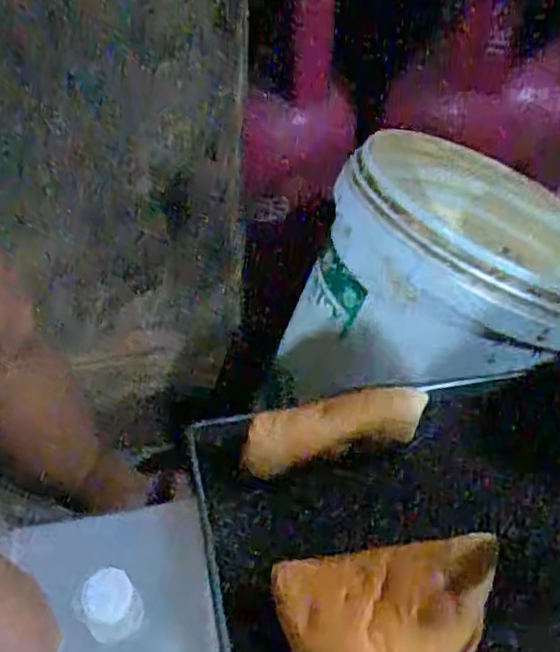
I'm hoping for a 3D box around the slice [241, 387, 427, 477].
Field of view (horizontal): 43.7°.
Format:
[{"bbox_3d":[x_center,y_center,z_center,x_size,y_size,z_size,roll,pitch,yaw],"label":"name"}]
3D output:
[{"bbox_3d":[0.039,0.076,0.545,0.144,0.028,0.044,-17,37,10],"label":"slice"}]

